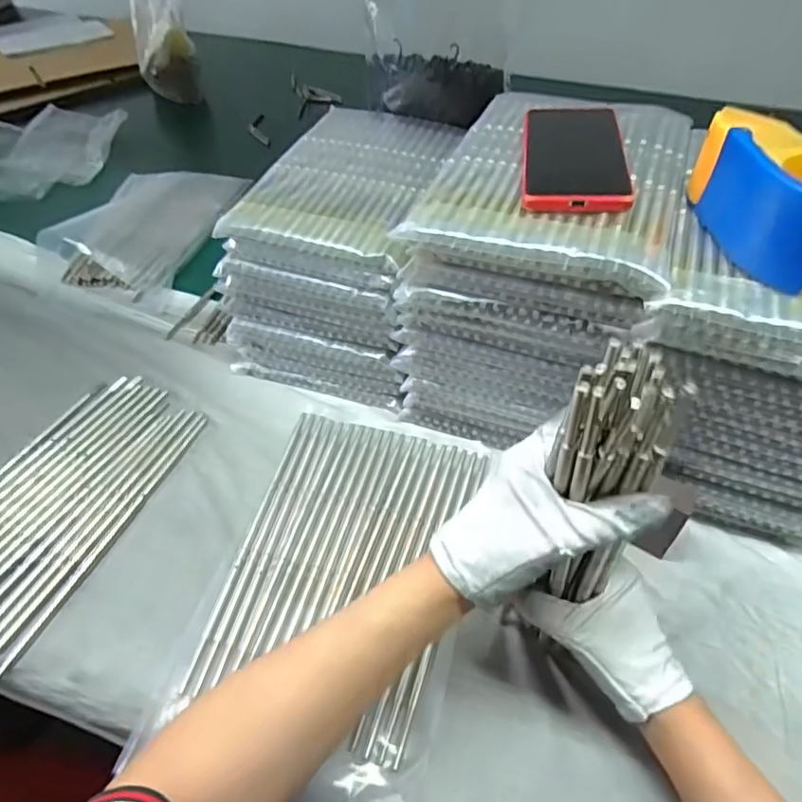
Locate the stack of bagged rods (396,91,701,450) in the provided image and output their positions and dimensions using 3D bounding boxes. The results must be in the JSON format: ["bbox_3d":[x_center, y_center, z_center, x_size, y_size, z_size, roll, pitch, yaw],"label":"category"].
[{"bbox_3d":[0.129,-0.119,0.541,0.184,0.223,0.255,20,51,14],"label":"stack of bagged rods"}]

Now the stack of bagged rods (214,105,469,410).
[{"bbox_3d":[-0.049,-0.168,0.623,0.175,0.171,0.277,14,50,9],"label":"stack of bagged rods"}]

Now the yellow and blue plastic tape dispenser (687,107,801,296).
[{"bbox_3d":[0.245,-0.130,0.364,0.055,0.064,0.126,-9,50,-10],"label":"yellow and blue plastic tape dispenser"}]

